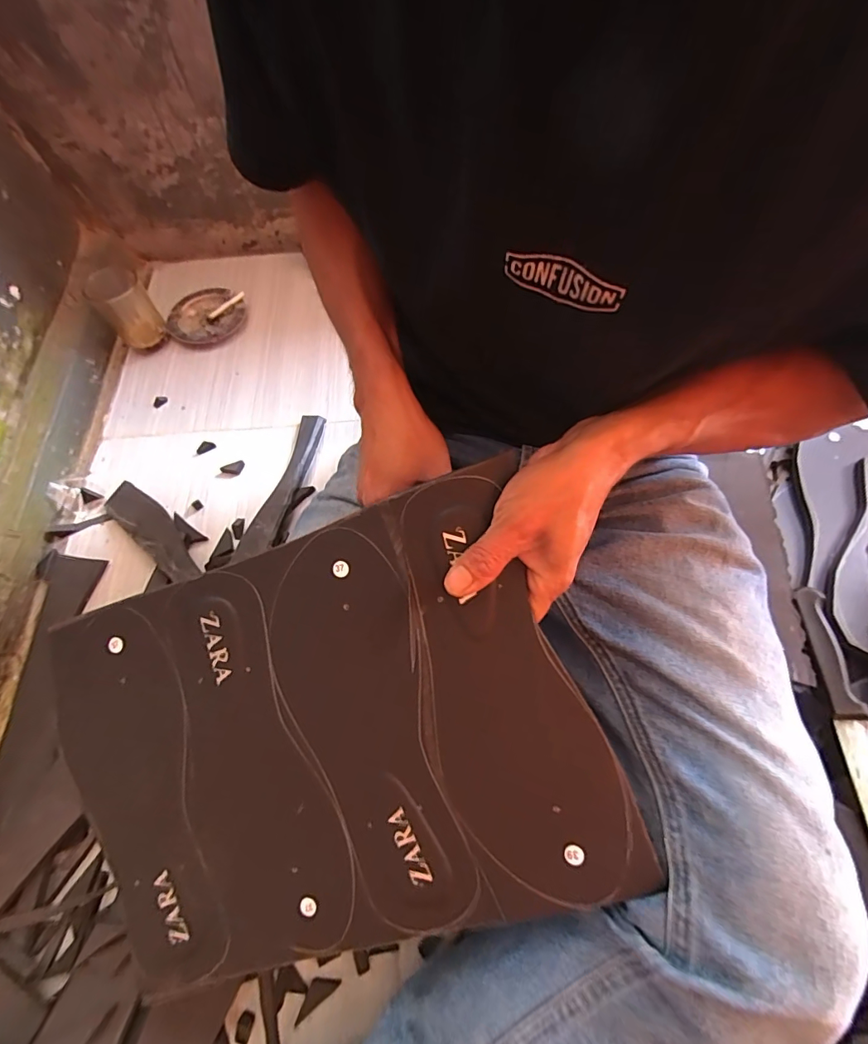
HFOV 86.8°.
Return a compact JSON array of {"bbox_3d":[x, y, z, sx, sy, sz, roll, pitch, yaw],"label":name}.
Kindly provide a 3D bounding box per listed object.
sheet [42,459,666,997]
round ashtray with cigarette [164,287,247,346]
[{"bbox_3d":[-0.078,0.140,0.292,0.340,0.010,0.251,-20,85,9],"label":"sheet"},{"bbox_3d":[-0.352,-0.318,0.715,0.104,0.024,0.112,26,68,14],"label":"round ashtray with cigarette"}]

